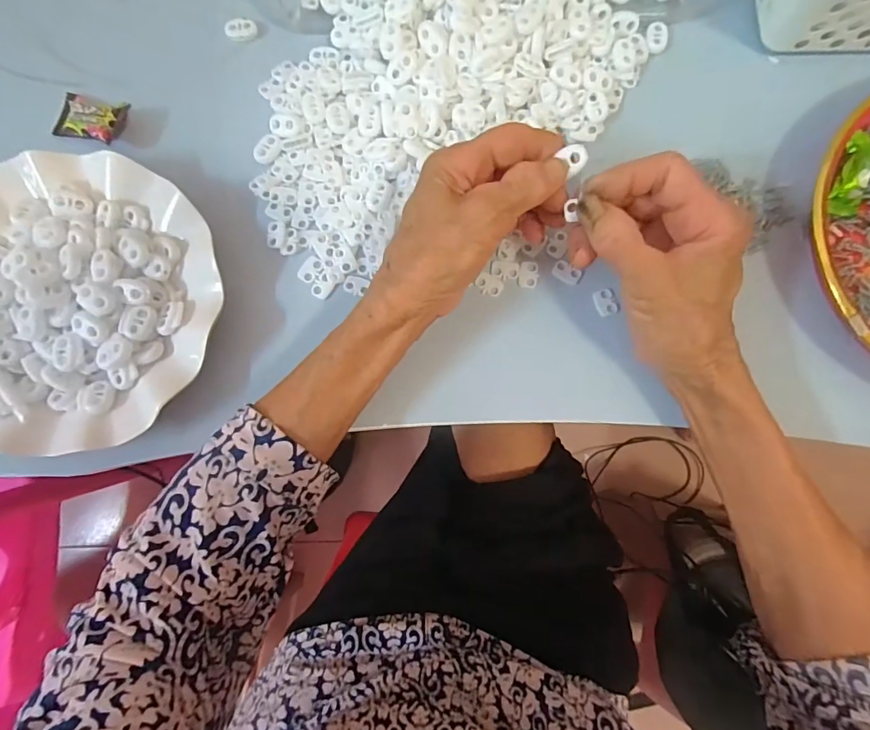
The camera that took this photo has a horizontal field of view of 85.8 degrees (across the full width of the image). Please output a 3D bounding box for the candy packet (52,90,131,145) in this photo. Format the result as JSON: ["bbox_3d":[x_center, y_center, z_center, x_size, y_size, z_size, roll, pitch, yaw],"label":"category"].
[{"bbox_3d":[-0.230,-0.165,0.309,0.048,0.013,0.031,15,83,3],"label":"candy packet"}]

